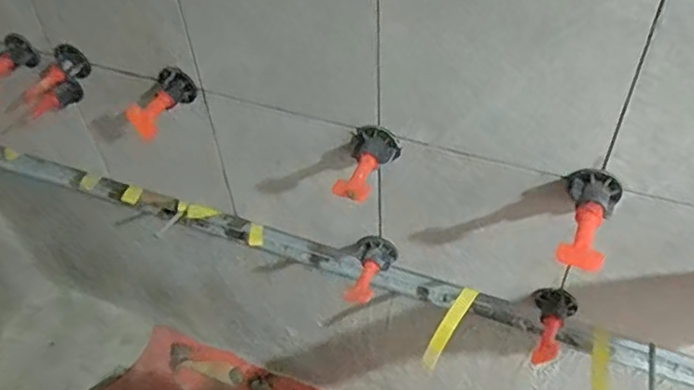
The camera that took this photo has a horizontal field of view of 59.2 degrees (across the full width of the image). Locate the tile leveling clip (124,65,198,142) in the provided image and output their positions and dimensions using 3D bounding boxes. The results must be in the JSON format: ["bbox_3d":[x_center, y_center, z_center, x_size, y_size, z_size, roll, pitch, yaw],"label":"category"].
[{"bbox_3d":[-0.148,-0.071,0.477,0.027,0.029,0.059,24,52,25],"label":"tile leveling clip"}]

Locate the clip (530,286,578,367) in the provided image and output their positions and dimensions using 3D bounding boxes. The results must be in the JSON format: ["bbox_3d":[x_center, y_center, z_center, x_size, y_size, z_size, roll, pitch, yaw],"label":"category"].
[{"bbox_3d":[0.155,0.102,0.471,0.031,0.029,0.057,16,67,18],"label":"clip"}]

